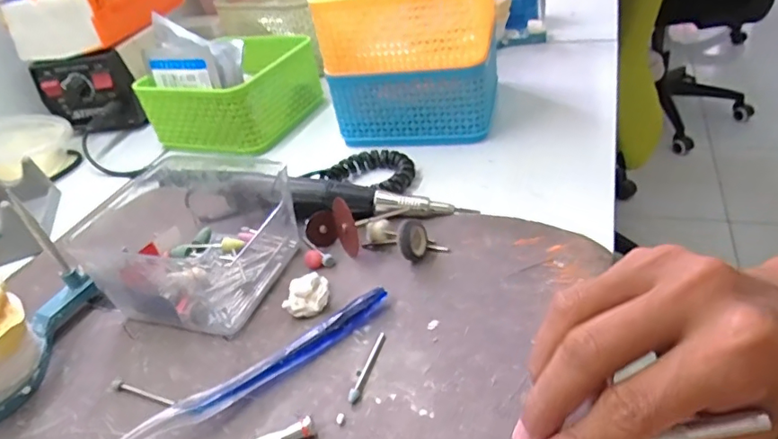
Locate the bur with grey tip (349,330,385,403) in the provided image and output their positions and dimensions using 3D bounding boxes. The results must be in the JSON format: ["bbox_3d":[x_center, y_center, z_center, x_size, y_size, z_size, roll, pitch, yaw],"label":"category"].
[{"bbox_3d":[-0.011,0.071,0.262,0.005,0.004,0.043,6,39,18],"label":"bur with grey tip"}]

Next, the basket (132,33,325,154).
[{"bbox_3d":[-0.143,-0.124,0.514,0.125,0.061,0.145,16,43,33],"label":"basket"}]

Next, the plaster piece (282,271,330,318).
[{"bbox_3d":[-0.047,0.043,0.300,0.025,0.014,0.022,-15,36,-6],"label":"plaster piece"}]

